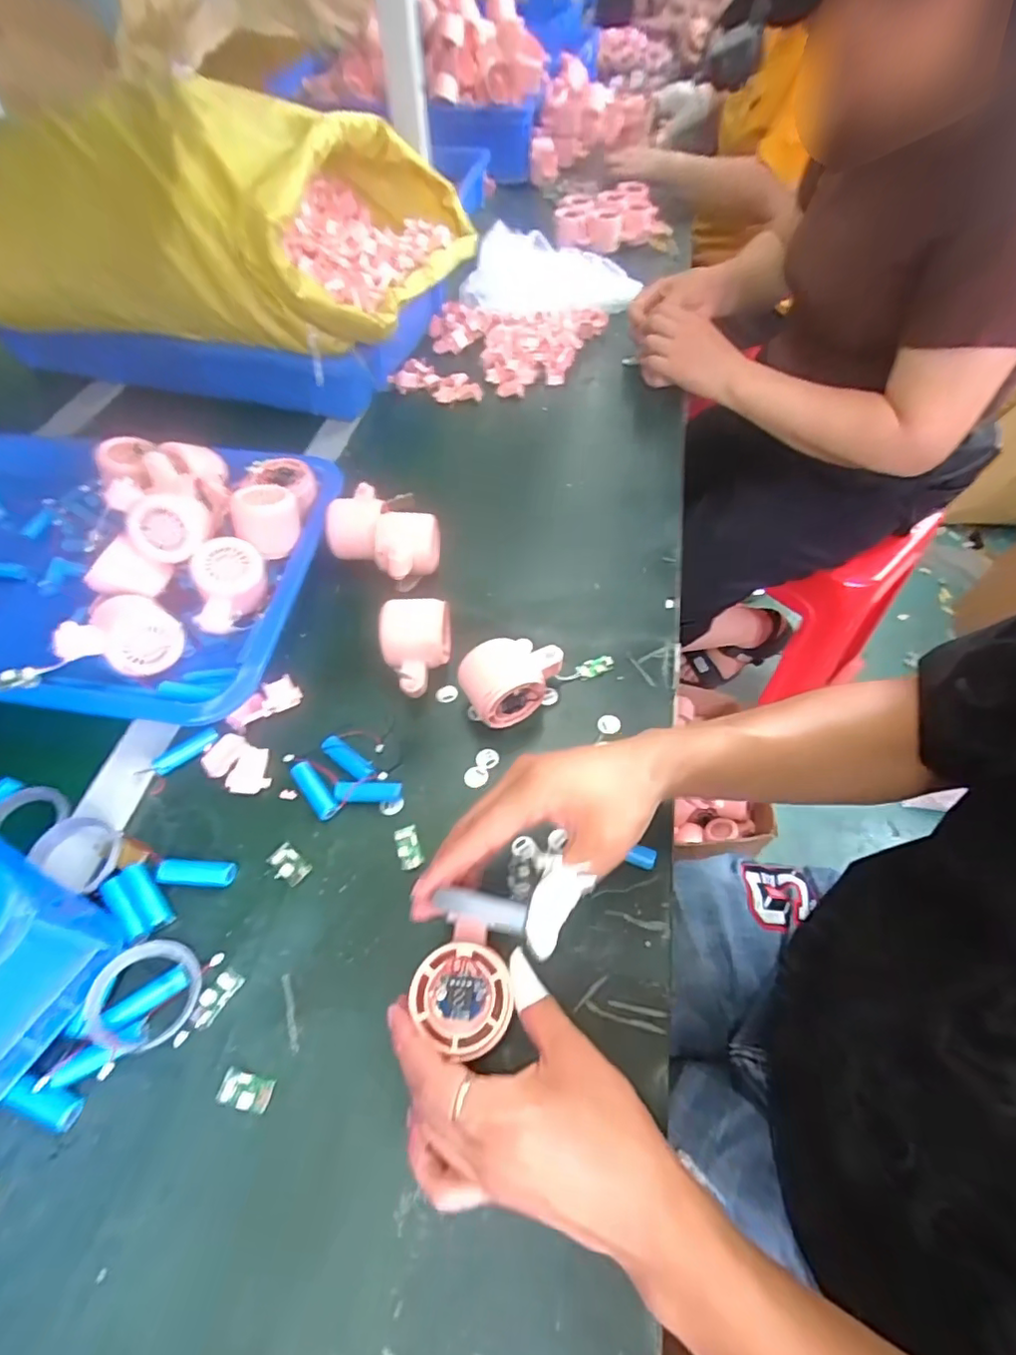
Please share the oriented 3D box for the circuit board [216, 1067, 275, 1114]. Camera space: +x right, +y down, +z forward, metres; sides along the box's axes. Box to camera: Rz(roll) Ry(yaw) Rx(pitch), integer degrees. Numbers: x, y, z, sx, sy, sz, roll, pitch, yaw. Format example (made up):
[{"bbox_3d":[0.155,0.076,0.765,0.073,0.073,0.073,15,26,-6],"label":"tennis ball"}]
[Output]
[{"bbox_3d":[-0.154,0.242,0.333,0.031,0.004,0.017,11,57,9],"label":"circuit board"}]

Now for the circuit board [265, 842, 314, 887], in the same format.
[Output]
[{"bbox_3d":[-0.158,0.133,0.406,0.031,0.004,0.020,35,63,22],"label":"circuit board"}]

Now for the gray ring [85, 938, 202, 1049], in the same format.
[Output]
[{"bbox_3d":[-0.222,0.193,0.348,0.058,0.007,0.059,14,53,-19],"label":"gray ring"}]

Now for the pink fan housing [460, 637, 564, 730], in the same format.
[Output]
[{"bbox_3d":[0.003,0.003,0.465,0.083,0.056,0.055,-26,59,-18],"label":"pink fan housing"}]

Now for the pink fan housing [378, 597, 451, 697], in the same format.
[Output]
[{"bbox_3d":[-0.079,-0.024,0.485,0.057,0.051,0.075,-2,55,-2],"label":"pink fan housing"}]

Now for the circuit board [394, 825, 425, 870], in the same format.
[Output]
[{"bbox_3d":[-0.073,0.123,0.412,0.016,0.004,0.031,-15,57,-9],"label":"circuit board"}]

